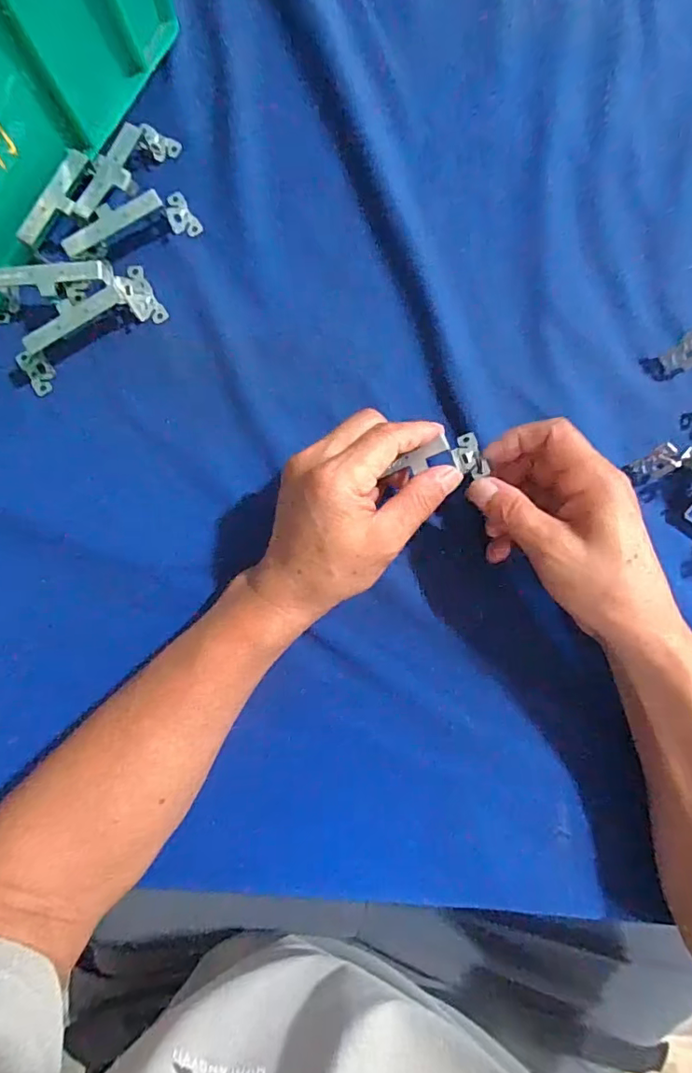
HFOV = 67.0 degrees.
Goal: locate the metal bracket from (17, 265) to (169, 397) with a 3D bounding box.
[{"bbox_3d":[-0.178,-0.142,0.356,0.106,0.033,0.040,-39,87,0],"label":"metal bracket"}]

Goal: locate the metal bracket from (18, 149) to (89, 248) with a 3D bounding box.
[{"bbox_3d":[-0.192,-0.223,0.347,0.020,0.009,0.070,32,89,2],"label":"metal bracket"}]

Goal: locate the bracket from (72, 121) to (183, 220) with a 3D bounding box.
[{"bbox_3d":[-0.151,-0.253,0.357,0.030,0.018,0.091,30,69,2],"label":"bracket"}]

